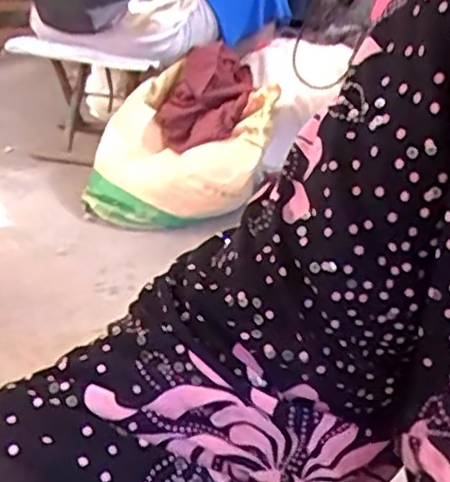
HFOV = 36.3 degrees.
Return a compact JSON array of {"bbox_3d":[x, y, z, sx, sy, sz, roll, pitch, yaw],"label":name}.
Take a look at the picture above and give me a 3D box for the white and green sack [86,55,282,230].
[{"bbox_3d":[-0.104,-0.188,1.449,0.376,0.250,0.281,18,30,26],"label":"white and green sack"}]

